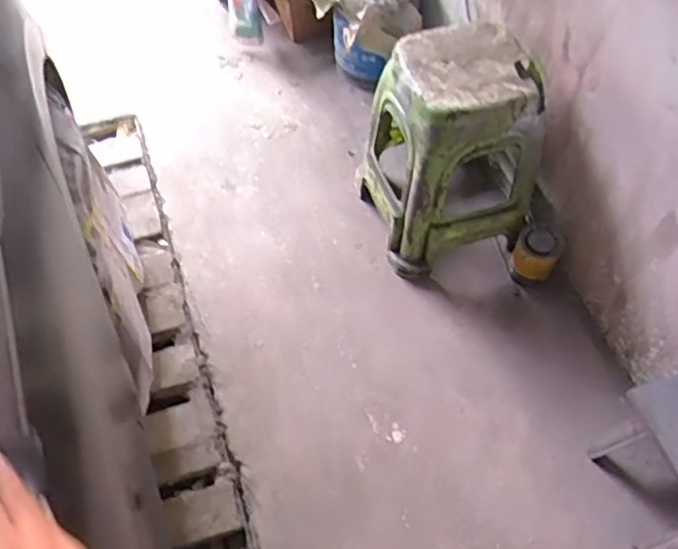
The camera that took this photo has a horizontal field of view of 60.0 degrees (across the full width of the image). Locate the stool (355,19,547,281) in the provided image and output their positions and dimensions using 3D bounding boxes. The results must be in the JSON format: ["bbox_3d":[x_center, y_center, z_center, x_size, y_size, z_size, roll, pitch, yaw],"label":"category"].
[{"bbox_3d":[0.274,-0.325,1.488,0.342,0.489,0.390,-17,59,-12],"label":"stool"}]

